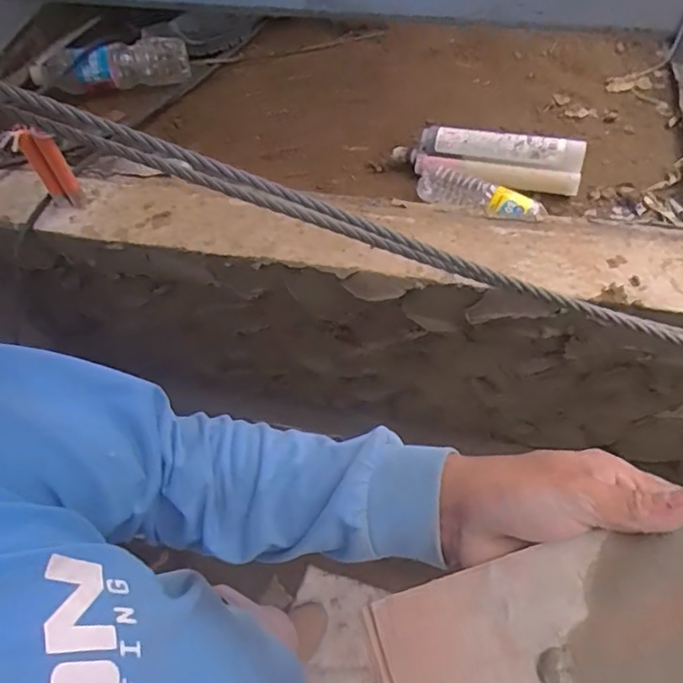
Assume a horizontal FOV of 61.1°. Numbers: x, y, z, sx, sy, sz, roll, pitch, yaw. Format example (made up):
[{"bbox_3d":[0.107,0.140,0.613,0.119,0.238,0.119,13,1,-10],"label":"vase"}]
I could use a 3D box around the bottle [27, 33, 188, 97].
[{"bbox_3d":[-0.402,-0.501,1.046,0.256,0.069,0.070,-6,57,1],"label":"bottle"}]

